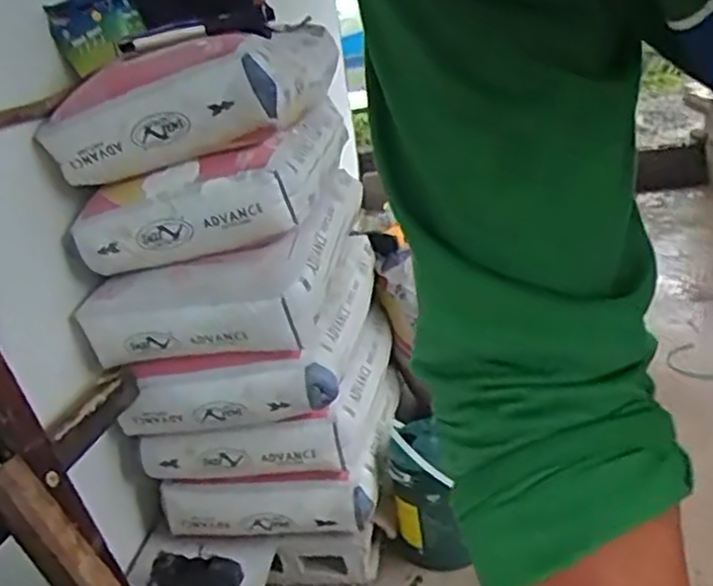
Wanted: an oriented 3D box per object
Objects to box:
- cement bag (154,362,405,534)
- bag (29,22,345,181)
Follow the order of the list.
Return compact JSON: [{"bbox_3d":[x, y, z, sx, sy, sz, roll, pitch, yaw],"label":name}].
[{"bbox_3d":[-0.119,0.261,1.450,0.387,0.149,0.493,-4,21,8],"label":"cement bag"},{"bbox_3d":[-0.238,-0.314,1.162,0.342,0.167,0.452,-4,21,8],"label":"bag"}]

